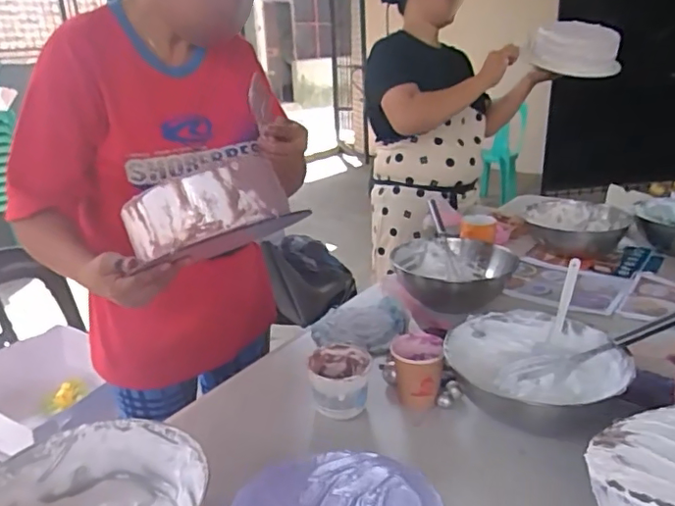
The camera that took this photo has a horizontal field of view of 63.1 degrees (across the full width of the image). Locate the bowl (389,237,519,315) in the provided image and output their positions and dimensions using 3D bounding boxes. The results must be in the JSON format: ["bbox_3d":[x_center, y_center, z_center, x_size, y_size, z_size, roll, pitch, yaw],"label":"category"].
[{"bbox_3d":[0.232,0.045,1.104,0.223,0.087,0.241,0,20,0],"label":"bowl"}]

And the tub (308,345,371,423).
[{"bbox_3d":[0.001,0.202,0.818,0.084,0.093,0.089,0,20,0],"label":"tub"}]

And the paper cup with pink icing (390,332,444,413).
[{"bbox_3d":[0.117,0.179,0.819,0.075,0.090,0.072,2,20,4],"label":"paper cup with pink icing"}]

